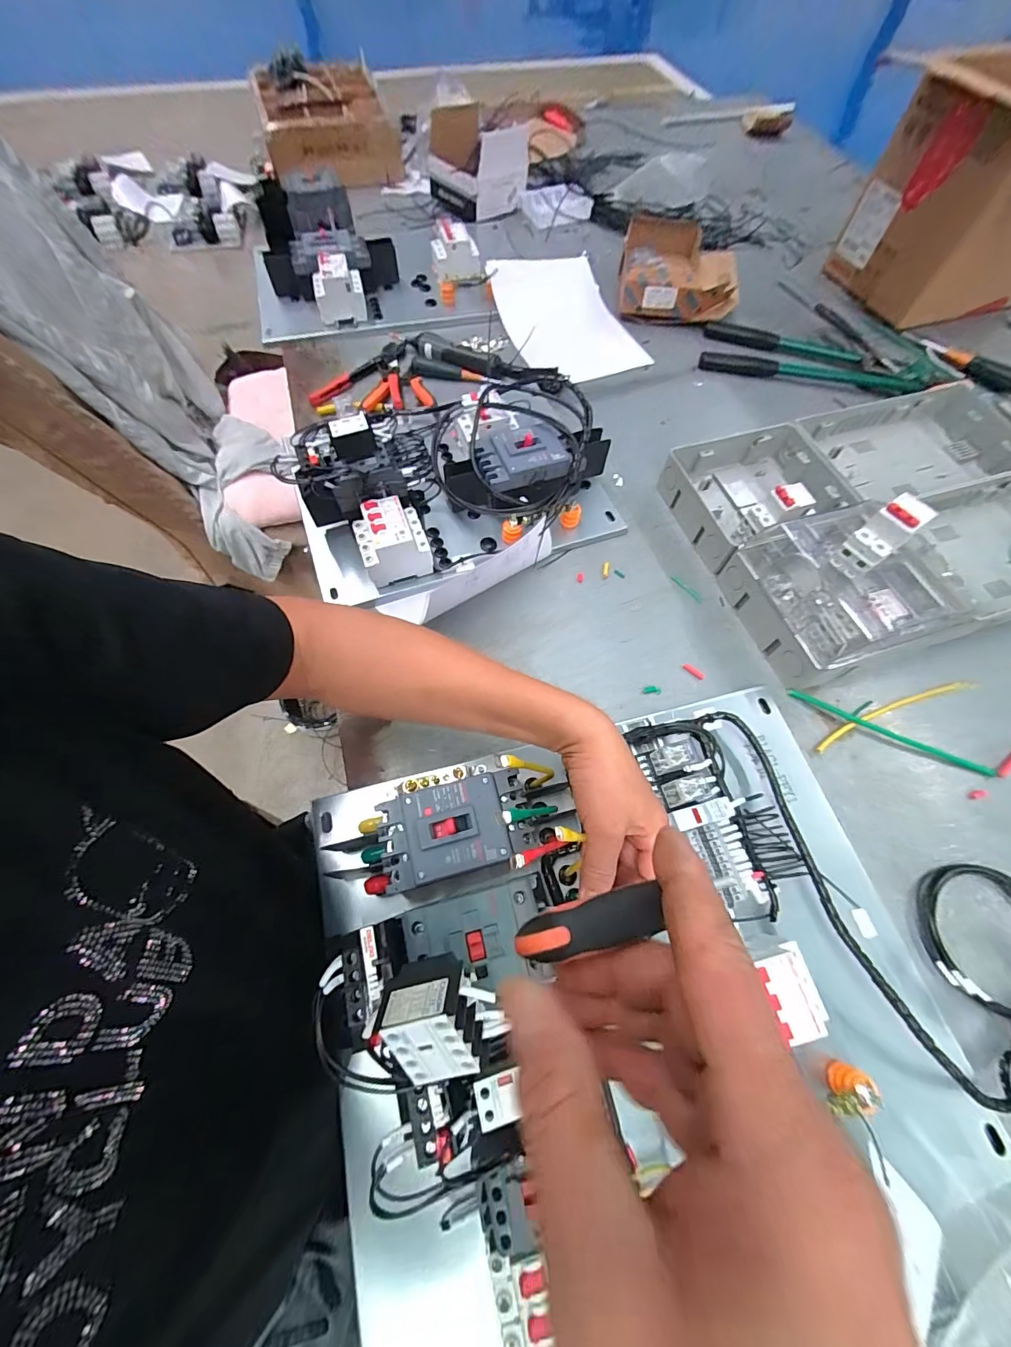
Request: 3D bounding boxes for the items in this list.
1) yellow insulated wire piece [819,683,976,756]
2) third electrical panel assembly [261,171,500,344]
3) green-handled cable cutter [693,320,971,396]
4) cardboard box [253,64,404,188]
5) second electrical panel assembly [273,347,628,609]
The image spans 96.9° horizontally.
[{"bbox_3d":[0.443,0.044,0.515,0.220,0.004,0.018,-19,67,-10],"label":"yellow insulated wire piece"},{"bbox_3d":[-0.253,-0.739,0.783,0.398,0.105,0.284,-19,67,-10],"label":"third electrical panel assembly"},{"bbox_3d":[0.553,-0.540,0.777,0.415,0.028,0.122,15,65,5],"label":"green-handled cable cutter"},{"bbox_3d":[-0.385,-1.203,0.987,0.280,0.124,0.239,-12,66,-7],"label":"cardboard box"},{"bbox_3d":[-0.052,-0.275,0.574,0.394,0.141,0.302,-13,66,-7],"label":"second electrical panel assembly"}]

